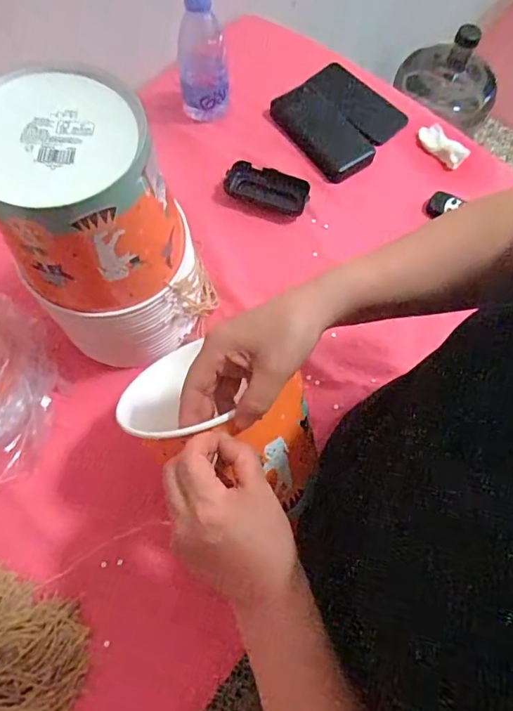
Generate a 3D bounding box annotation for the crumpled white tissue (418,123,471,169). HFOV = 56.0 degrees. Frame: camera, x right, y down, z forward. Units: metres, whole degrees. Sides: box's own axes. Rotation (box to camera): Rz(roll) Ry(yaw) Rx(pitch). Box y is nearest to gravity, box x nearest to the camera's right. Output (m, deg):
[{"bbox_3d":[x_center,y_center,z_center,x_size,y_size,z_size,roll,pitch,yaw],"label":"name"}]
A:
[{"bbox_3d":[0.270,-0.304,0.694,0.037,0.016,0.077,-32,74,-13],"label":"crumpled white tissue"}]

